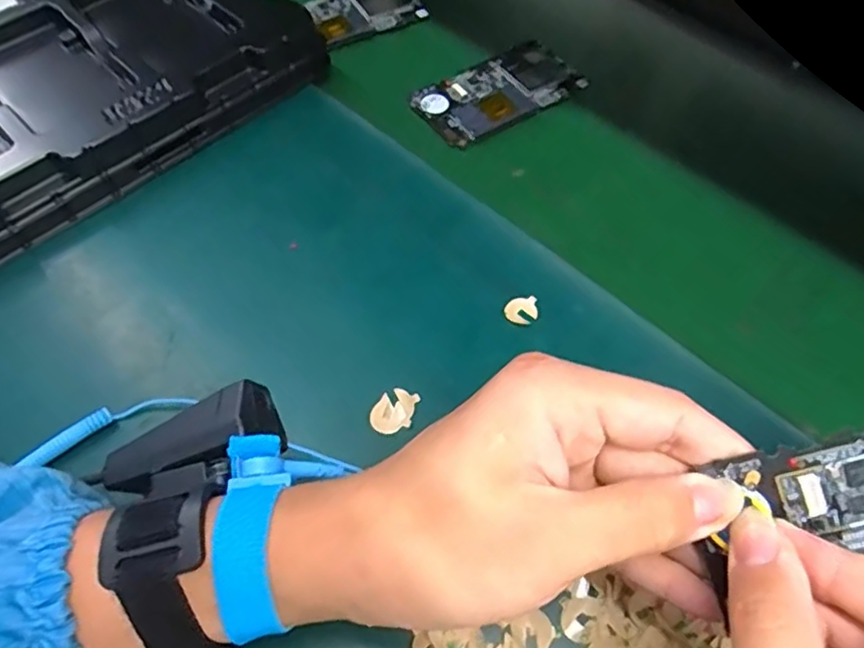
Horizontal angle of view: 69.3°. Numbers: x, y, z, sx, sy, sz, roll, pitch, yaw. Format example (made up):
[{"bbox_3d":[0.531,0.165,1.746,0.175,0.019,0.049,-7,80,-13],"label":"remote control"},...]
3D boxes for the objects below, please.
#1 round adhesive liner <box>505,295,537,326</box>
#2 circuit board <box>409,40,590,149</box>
[{"bbox_3d":[0.050,-0.008,0.347,0.018,0.004,0.016,-3,59,-3],"label":"round adhesive liner"},{"bbox_3d":[0.051,-0.172,0.462,0.123,0.006,0.067,-31,64,-19],"label":"circuit board"}]

